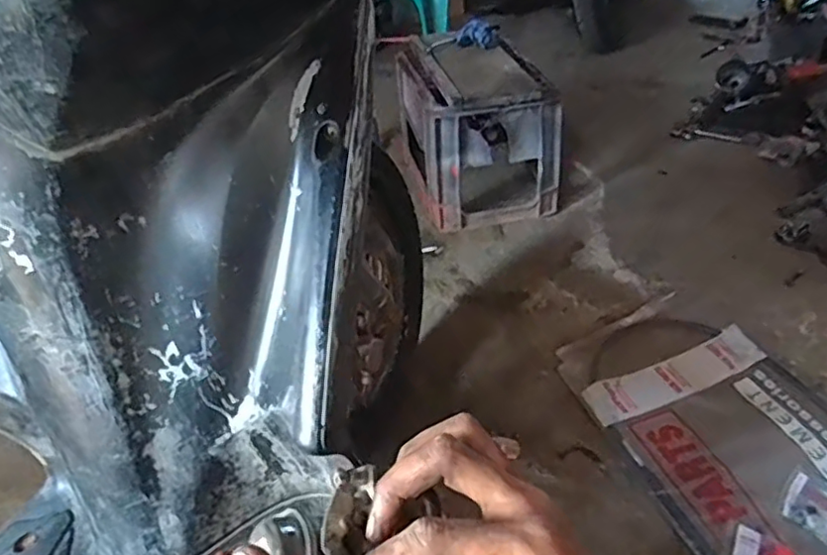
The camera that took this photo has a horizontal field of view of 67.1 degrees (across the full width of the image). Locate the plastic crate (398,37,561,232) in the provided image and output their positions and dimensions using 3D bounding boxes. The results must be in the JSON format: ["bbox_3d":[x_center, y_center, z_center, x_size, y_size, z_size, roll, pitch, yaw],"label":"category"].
[{"bbox_3d":[0.139,-0.342,1.403,0.280,0.288,0.385,-8,35,-7],"label":"plastic crate"}]

